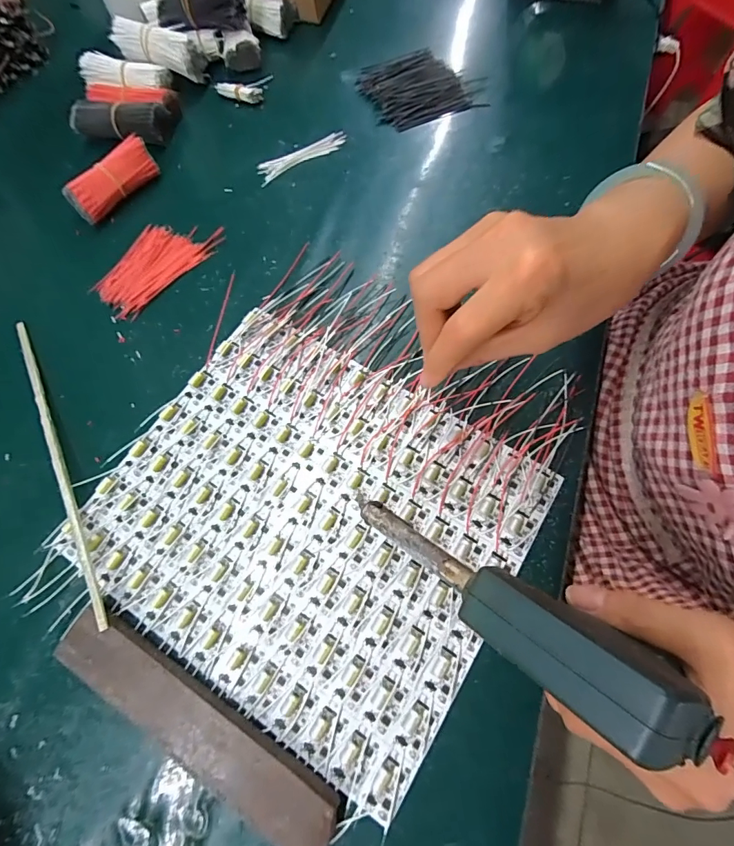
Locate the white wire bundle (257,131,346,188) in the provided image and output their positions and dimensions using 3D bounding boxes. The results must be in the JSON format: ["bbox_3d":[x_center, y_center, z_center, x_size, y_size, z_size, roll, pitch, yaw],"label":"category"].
[{"bbox_3d":[-0.068,-0.279,0.429,0.100,0.005,0.024,-29,72,-7],"label":"white wire bundle"}]

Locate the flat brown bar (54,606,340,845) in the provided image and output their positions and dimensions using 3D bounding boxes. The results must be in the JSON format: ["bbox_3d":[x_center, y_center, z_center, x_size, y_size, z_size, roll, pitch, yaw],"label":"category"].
[{"bbox_3d":[-0.108,0.182,0.254,0.199,0.020,0.033,30,75,12],"label":"flat brown bar"}]

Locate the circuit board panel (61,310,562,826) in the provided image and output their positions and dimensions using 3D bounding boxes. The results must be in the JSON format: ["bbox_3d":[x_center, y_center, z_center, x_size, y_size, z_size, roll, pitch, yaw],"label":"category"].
[{"bbox_3d":[-0.045,0.065,0.298,0.280,0.008,0.244,31,75,12],"label":"circuit board panel"}]

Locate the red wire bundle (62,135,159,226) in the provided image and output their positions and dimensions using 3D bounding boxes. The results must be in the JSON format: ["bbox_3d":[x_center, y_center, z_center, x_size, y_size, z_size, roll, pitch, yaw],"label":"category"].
[{"bbox_3d":[-0.246,-0.236,0.404,0.090,0.035,0.033,-40,74,-10],"label":"red wire bundle"}]

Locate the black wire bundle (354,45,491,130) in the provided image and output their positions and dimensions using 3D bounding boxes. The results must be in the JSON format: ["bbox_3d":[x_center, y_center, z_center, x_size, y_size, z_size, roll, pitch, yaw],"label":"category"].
[{"bbox_3d":[0.056,-0.365,0.449,0.122,0.011,0.101,-16,71,-3],"label":"black wire bundle"}]

